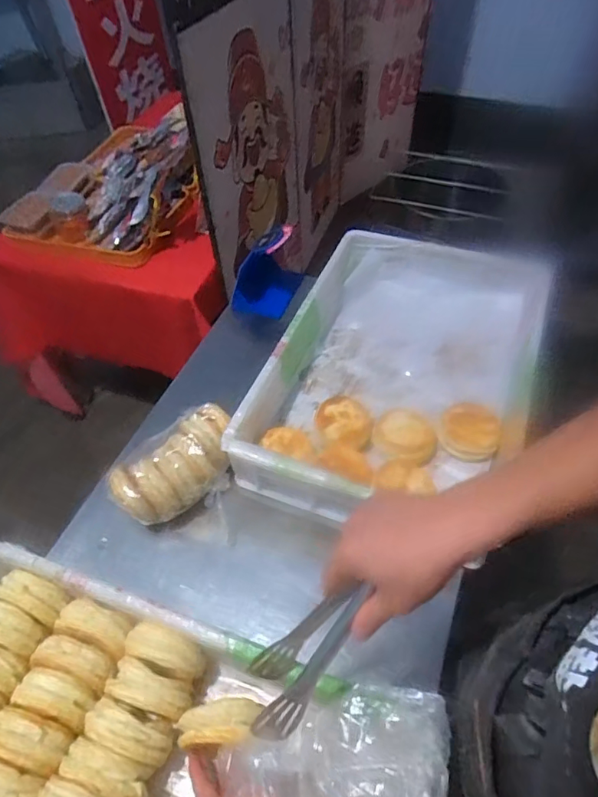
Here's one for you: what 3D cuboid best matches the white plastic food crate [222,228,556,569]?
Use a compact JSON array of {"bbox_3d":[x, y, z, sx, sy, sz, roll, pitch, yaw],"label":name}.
[{"bbox_3d":[0.180,-0.056,0.901,0.411,0.129,0.599,15,54,14],"label":"white plastic food crate"}]

